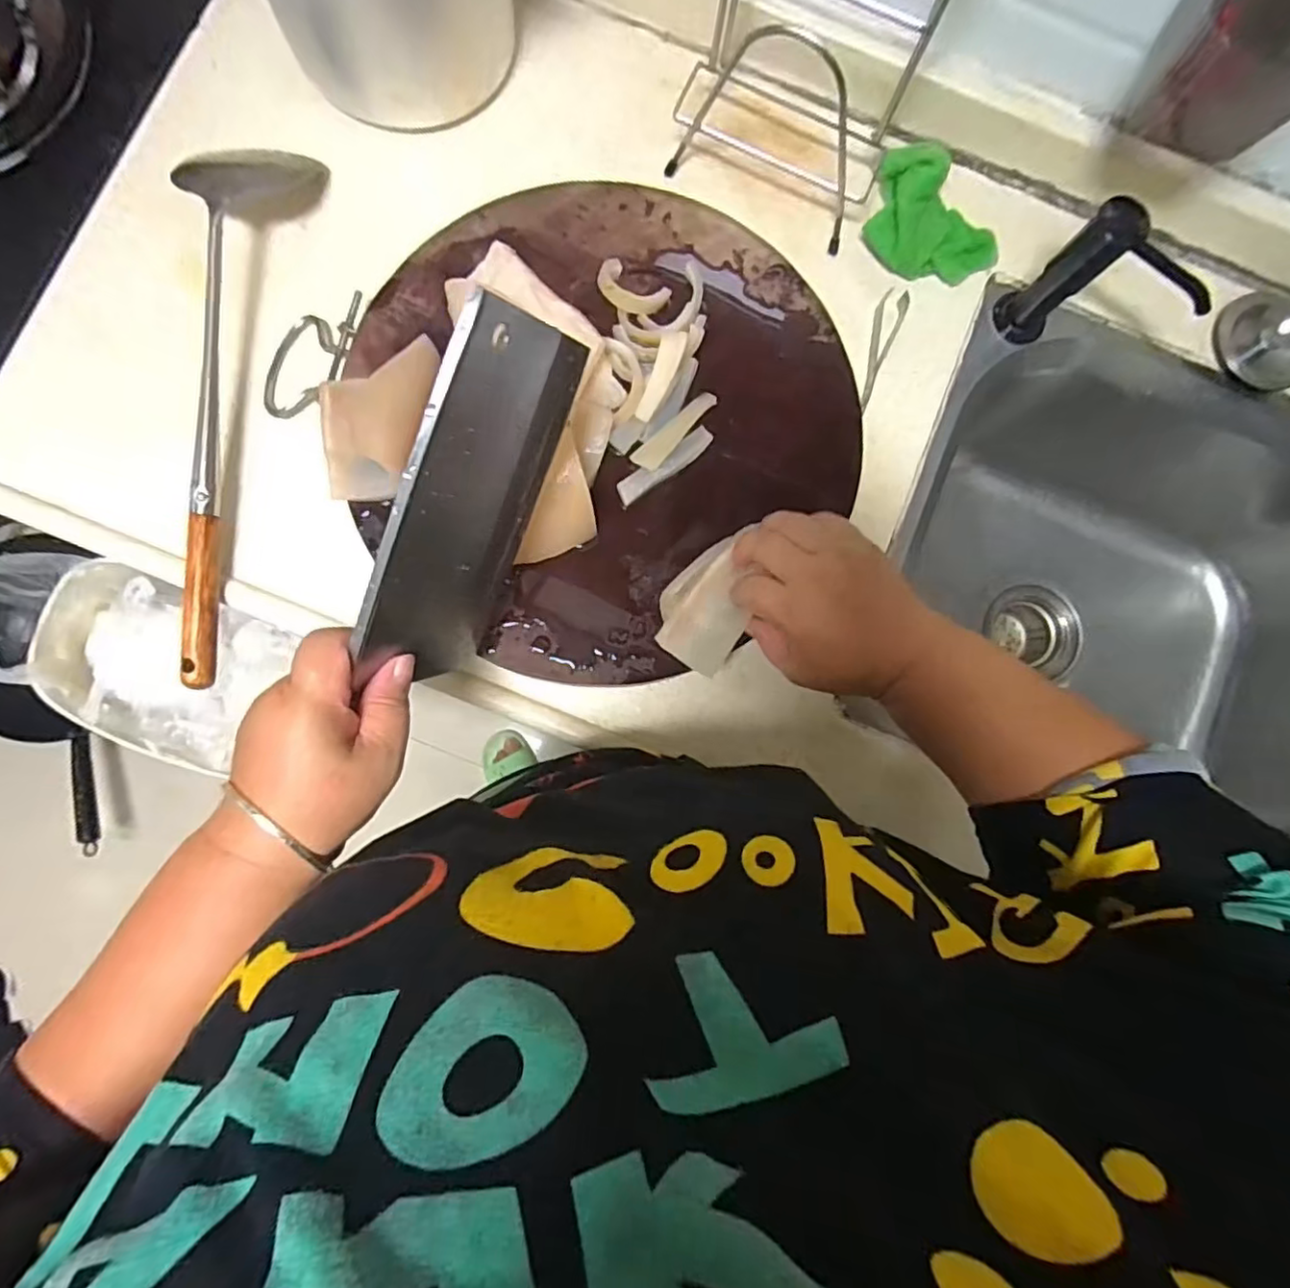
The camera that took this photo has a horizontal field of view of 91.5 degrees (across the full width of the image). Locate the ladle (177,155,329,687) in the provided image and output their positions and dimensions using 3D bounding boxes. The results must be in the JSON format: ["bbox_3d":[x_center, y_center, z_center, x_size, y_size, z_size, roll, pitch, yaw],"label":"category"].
[{"bbox_3d":[-0.323,-0.185,0.462,0.078,0.052,0.421,7,84,-3],"label":"ladle"}]

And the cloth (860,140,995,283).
[{"bbox_3d":[0.240,-0.346,0.509,0.111,0.050,0.086,14,83,-2],"label":"cloth"}]

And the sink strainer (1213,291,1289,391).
[{"bbox_3d":[0.535,-0.260,0.544,0.089,0.030,0.084,-22,86,-6],"label":"sink strainer"}]

